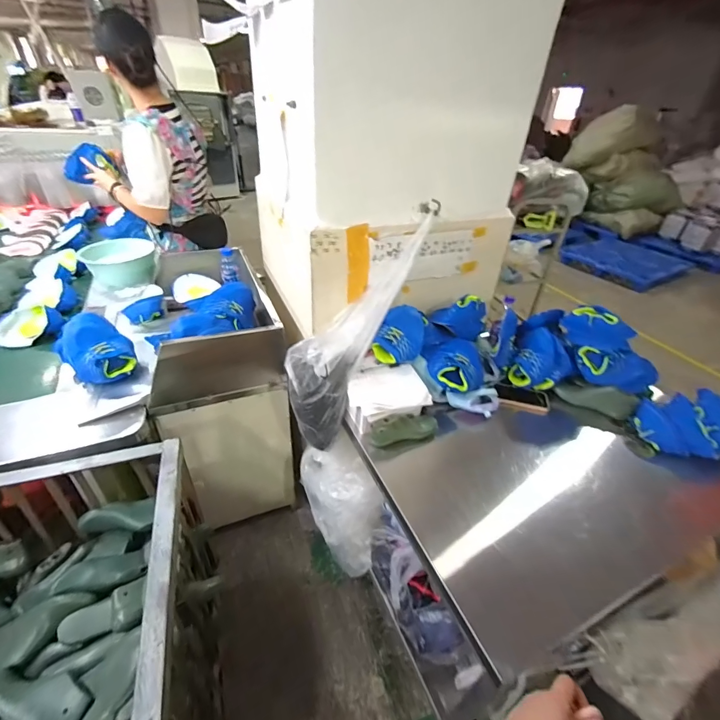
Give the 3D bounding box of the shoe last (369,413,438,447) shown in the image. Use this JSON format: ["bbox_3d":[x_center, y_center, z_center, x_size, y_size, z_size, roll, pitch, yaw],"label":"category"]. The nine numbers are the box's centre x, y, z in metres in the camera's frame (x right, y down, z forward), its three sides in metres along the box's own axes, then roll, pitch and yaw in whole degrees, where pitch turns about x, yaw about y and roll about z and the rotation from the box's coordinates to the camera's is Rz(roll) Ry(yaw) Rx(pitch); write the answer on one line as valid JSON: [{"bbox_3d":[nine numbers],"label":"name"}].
[{"bbox_3d":[0.115,0.168,0.953,0.186,0.065,0.070,-11,38,-20],"label":"shoe last"}]

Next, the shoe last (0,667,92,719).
[{"bbox_3d":[-0.584,0.612,0.676,0.217,0.083,0.087,17,38,18],"label":"shoe last"}]

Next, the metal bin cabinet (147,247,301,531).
[{"bbox_3d":[-0.528,0.110,1.468,0.397,0.831,0.653,-11,38,-20],"label":"metal bin cabinet"}]

